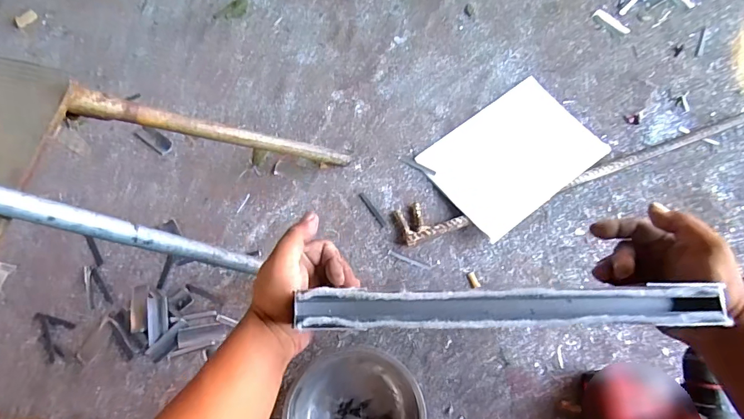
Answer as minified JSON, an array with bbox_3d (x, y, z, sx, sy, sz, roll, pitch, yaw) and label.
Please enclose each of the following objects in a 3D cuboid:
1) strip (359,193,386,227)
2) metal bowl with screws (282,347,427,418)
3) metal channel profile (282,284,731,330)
[{"bbox_3d":[0.000,0.000,0.775,0.009,0.004,0.075,-34,75,-9],"label":"strip"},{"bbox_3d":[-0.024,0.316,0.646,0.199,0.060,0.193,0,73,1],"label":"metal bowl with screws"},{"bbox_3d":[0.116,0.087,0.371,0.349,0.046,0.030,-1,73,0],"label":"metal channel profile"}]

